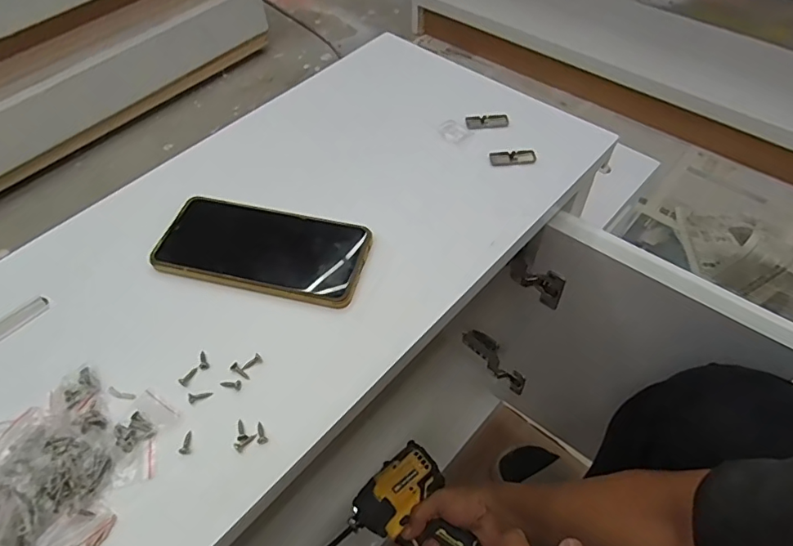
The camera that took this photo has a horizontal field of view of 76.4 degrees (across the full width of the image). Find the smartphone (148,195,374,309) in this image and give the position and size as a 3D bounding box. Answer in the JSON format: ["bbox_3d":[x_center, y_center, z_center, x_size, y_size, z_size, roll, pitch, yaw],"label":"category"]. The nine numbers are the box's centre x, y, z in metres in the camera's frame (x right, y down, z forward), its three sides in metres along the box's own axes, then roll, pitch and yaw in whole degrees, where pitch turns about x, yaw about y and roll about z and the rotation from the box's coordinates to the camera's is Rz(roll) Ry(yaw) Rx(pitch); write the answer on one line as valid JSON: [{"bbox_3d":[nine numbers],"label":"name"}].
[{"bbox_3d":[-0.112,-0.021,0.423,0.172,0.008,0.082,11,55,11],"label":"smartphone"}]

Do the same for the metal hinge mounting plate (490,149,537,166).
[{"bbox_3d":[0.112,-0.111,0.486,0.043,0.007,0.017,-2,53,2],"label":"metal hinge mounting plate"}]

